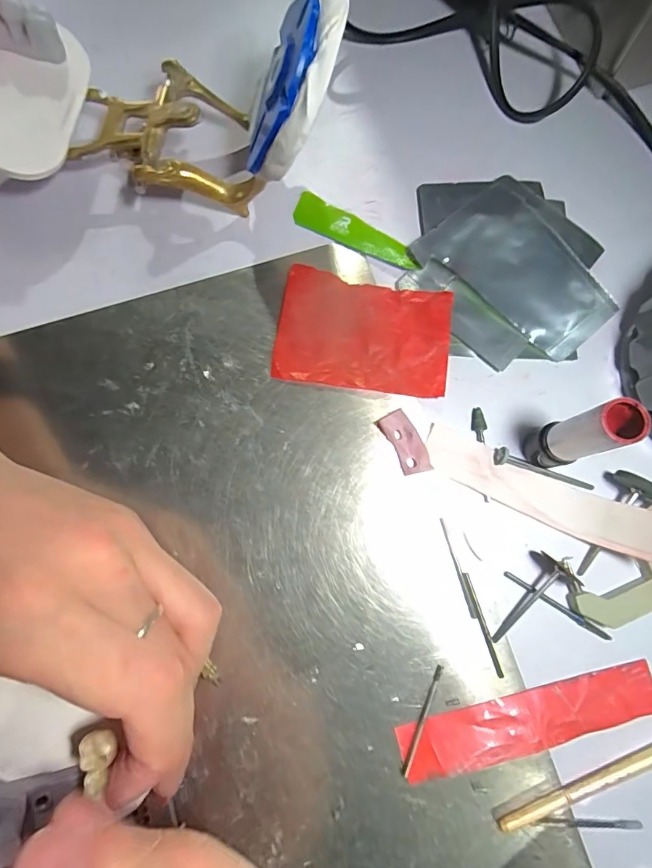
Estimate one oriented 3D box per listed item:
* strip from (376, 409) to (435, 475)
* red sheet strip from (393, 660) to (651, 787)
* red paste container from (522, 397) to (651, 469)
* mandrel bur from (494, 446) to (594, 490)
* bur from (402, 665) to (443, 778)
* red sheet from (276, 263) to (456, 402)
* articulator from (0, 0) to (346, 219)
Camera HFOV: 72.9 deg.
[{"bbox_3d":[0.037,0.004,0.203,0.014,0.005,0.030,-27,80,-4],"label":"strip"},{"bbox_3d":[0.084,0.117,0.179,0.108,0.004,0.022,-14,79,-2],"label":"red sheet strip"},{"bbox_3d":[0.101,0.001,0.176,0.020,0.058,0.017,-17,79,-2],"label":"red paste container"},{"bbox_3d":[0.099,0.016,0.198,0.046,0.008,0.007,18,80,5],"label":"mandrel bur"},{"bbox_3d":[0.040,0.117,0.180,0.004,0.004,0.043,22,80,5],"label":"bur"},{"bbox_3d":[0.018,-0.048,0.215,0.082,0.004,0.056,10,79,3],"label":"red sheet"},{"bbox_3d":[-0.085,-0.147,0.198,0.183,0.077,0.071,5,79,2],"label":"articulator"}]

